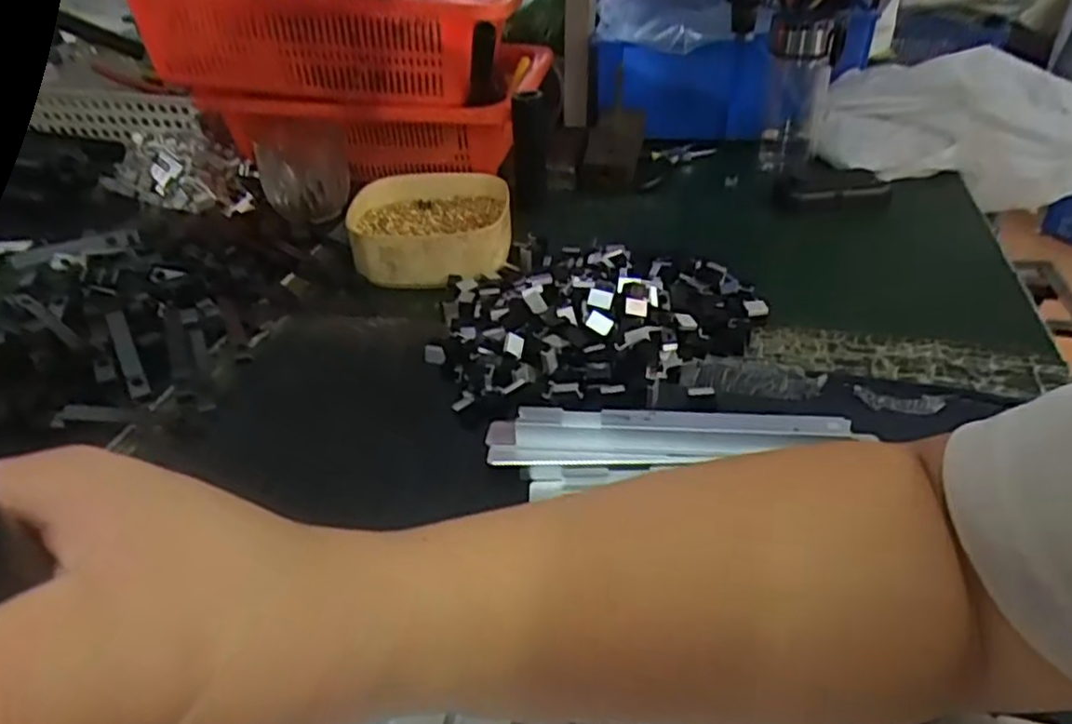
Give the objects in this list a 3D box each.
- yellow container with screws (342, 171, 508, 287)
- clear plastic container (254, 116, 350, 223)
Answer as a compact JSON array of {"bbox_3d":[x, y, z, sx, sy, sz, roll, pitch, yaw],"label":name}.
[{"bbox_3d":[-0.094,-0.119,0.646,0.148,0.045,0.140,-1,35,1],"label":"yellow container with screws"},{"bbox_3d":[-0.226,-0.194,0.712,0.082,0.073,0.090,-10,36,-11],"label":"clear plastic container"}]

